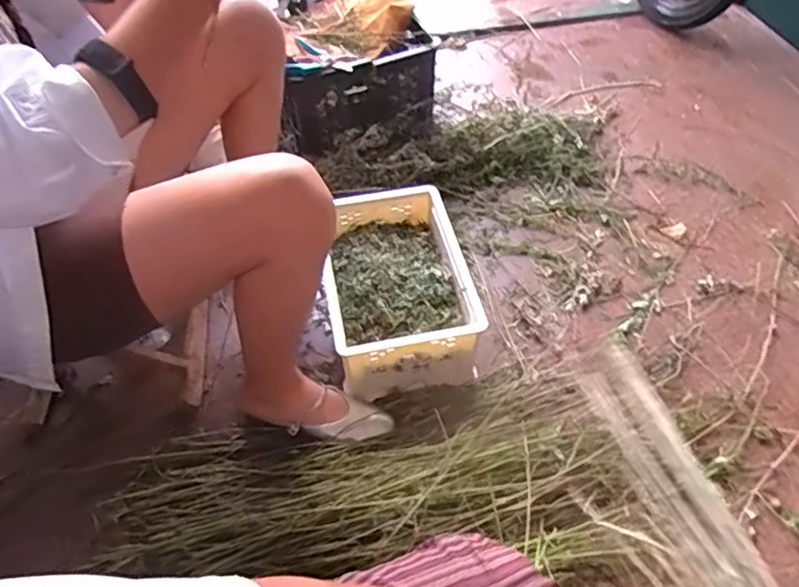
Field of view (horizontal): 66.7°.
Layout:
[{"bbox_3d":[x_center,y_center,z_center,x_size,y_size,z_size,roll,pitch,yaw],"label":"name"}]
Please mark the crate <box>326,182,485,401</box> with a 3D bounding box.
[{"bbox_3d":[0.000,-0.016,1.095,0.229,0.146,0.360,-7,51,-5],"label":"crate"}]

